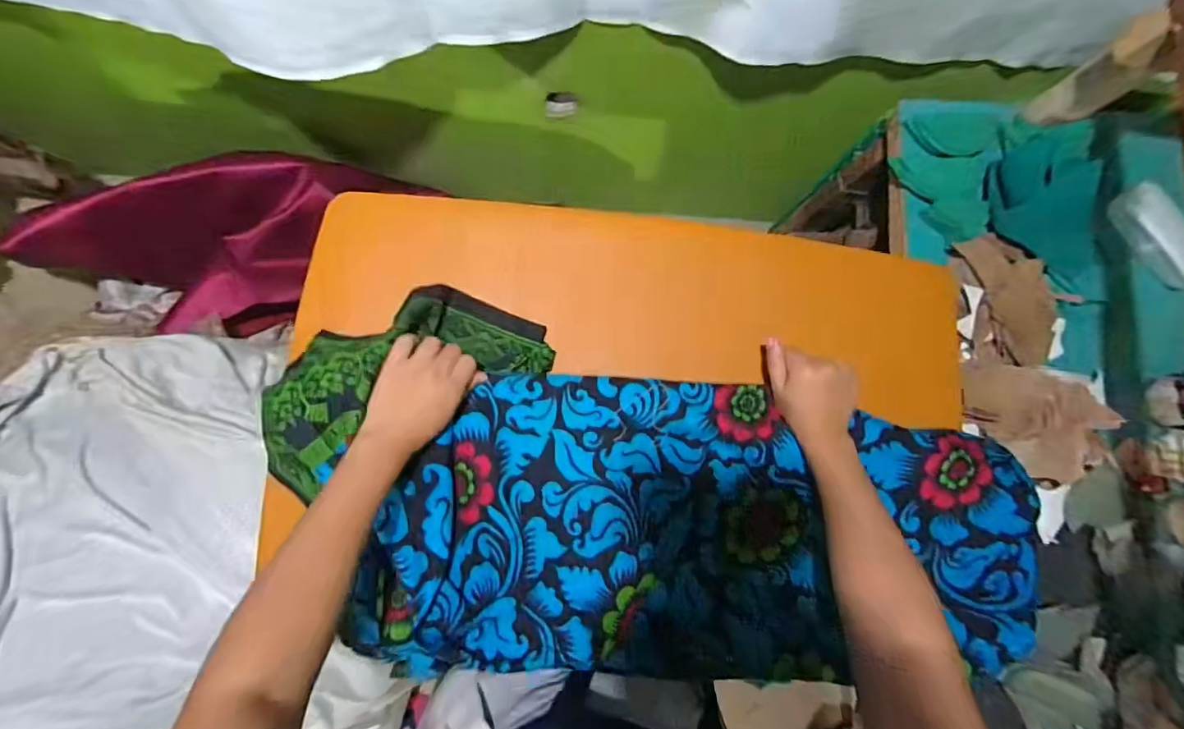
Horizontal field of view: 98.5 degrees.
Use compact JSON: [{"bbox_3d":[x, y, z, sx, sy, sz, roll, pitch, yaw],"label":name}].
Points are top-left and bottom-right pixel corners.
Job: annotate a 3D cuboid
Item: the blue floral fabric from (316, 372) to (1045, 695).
[{"bbox_3d":[0.119,0.170,0.508,0.677,0.047,0.303,1,86,-4],"label":"blue floral fabric"}]

